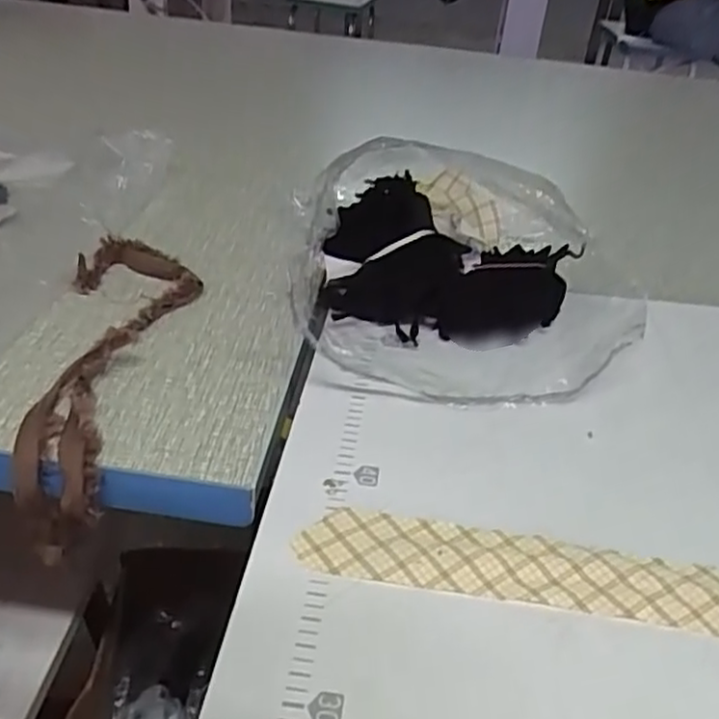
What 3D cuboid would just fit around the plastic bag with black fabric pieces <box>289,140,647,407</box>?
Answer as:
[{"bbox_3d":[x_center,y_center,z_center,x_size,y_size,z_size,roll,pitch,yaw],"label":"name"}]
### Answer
[{"bbox_3d":[0.052,-0.063,0.394,0.163,0.062,0.197,3,37,0],"label":"plastic bag with black fabric pieces"}]

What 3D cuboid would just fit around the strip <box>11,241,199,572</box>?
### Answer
[{"bbox_3d":[-0.121,0.007,0.355,0.063,0.055,0.182,0,37,-4],"label":"strip"}]

